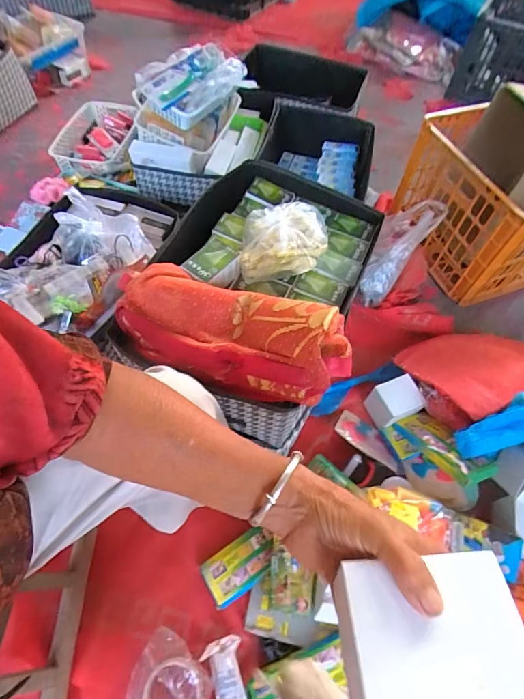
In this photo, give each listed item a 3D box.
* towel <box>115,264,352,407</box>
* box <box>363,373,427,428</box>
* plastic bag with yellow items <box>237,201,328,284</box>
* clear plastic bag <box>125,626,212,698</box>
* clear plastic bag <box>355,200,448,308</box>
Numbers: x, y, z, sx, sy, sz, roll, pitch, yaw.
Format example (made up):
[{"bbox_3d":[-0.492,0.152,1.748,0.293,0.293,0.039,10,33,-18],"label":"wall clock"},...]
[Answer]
[{"bbox_3d":[-0.044,-0.019,0.501,0.310,0.052,0.137,18,85,13],"label":"towel"},{"bbox_3d":[0.274,0.113,0.812,0.081,0.091,0.077,-16,61,-12],"label":"box"},{"bbox_3d":[0.033,-0.180,0.623,0.151,0.062,0.114,-11,61,-10],"label":"plastic bag with yellow items"},{"bbox_3d":[-0.144,0.510,0.586,0.120,0.024,0.106,35,63,16],"label":"clear plastic bag"},{"bbox_3d":[0.331,-0.249,0.948,0.117,0.123,0.299,29,75,13],"label":"clear plastic bag"}]

